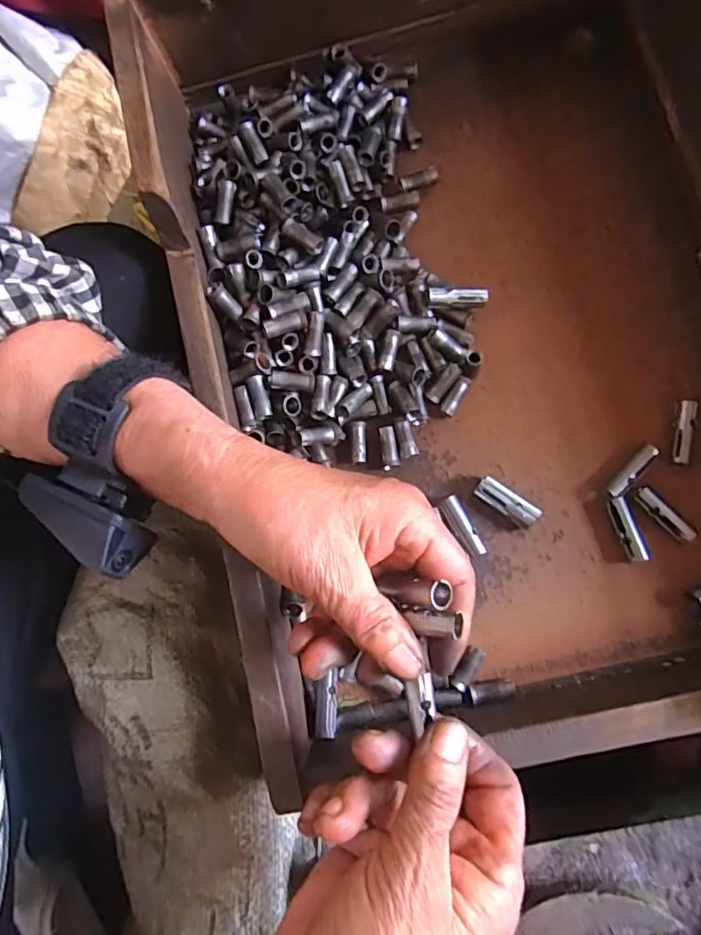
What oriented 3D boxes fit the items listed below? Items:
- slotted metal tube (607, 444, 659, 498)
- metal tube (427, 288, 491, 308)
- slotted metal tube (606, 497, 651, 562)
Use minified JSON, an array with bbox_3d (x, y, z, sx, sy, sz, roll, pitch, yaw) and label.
[{"bbox_3d":[0.160,0.002,0.322,0.008,0.007,0.036,43,92,8],"label":"slotted metal tube"},{"bbox_3d":[0.064,-0.102,0.341,0.038,0.010,0.010,-4,76,-3],"label":"metal tube"},{"bbox_3d":[0.157,0.034,0.319,0.012,0.008,0.037,-19,76,2],"label":"slotted metal tube"}]

